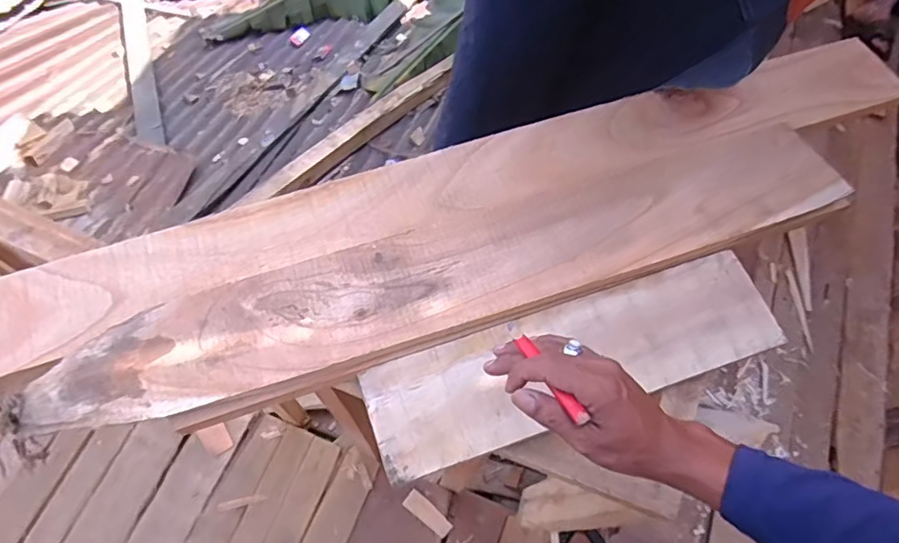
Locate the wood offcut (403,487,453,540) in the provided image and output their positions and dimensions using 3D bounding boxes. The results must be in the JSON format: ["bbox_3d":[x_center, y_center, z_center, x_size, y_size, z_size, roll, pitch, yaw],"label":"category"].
[{"bbox_3d":[-0.048,0.544,1.256,0.119,0.015,0.043,37,71,12],"label":"wood offcut"}]

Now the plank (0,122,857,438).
[{"bbox_3d":[0.015,-0.008,0.620,0.899,0.040,0.159,-16,69,-9],"label":"plank"}]

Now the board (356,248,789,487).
[{"bbox_3d":[0.138,0.094,0.604,0.451,0.015,0.117,-17,69,-9],"label":"board"}]

